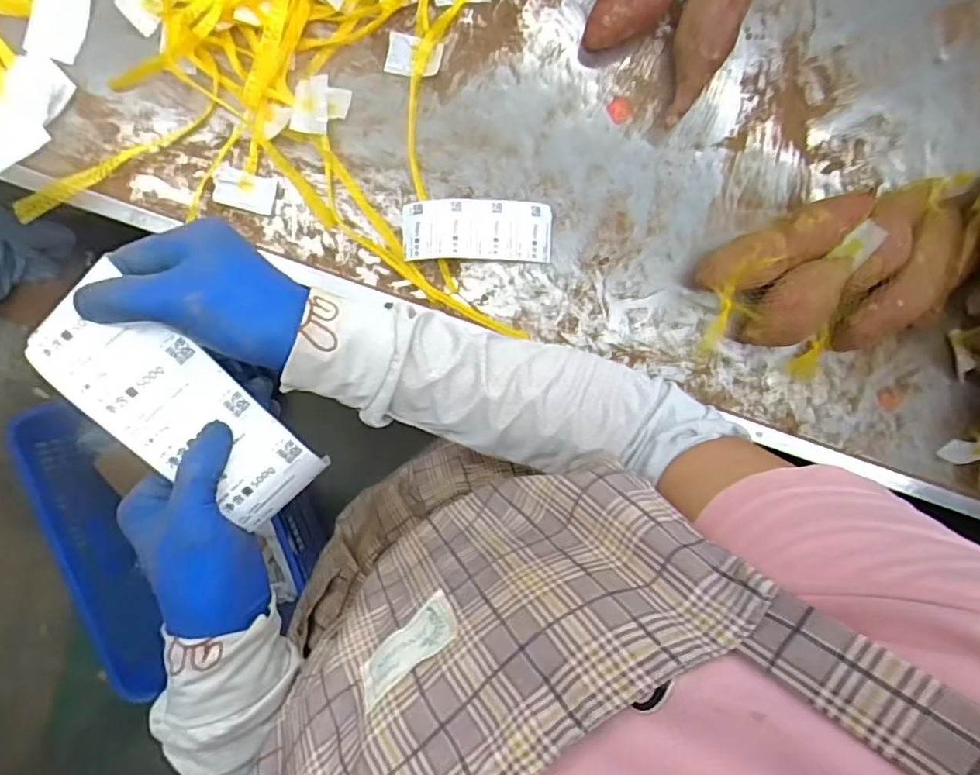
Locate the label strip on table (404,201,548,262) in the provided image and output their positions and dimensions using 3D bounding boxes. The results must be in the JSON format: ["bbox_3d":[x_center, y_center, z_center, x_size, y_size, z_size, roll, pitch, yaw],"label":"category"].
[{"bbox_3d":[-0.013,-0.159,0.593,0.149,0.020,0.059,0,94,-2],"label":"label strip on table"}]

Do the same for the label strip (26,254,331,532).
[{"bbox_3d":[-0.172,0.013,0.331,0.061,0.014,0.163,-47,111,-13],"label":"label strip"}]

